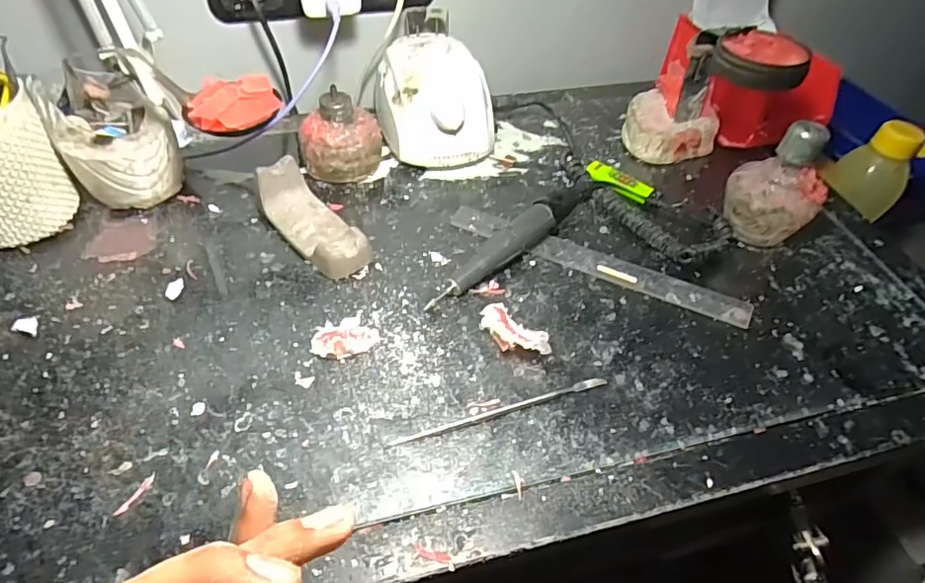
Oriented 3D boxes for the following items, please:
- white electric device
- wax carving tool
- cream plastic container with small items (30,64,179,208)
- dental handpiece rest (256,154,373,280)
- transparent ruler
[{"bbox_3d":[-0.034,-0.205,0.574,0.111,0.090,0.157,-7,50,-10],"label":"white electric device"},{"bbox_3d":[0.026,0.080,0.378,0.156,0.005,0.007,-13,52,-15],"label":"wax carving tool"},{"bbox_3d":[-0.297,-0.129,0.480,0.086,0.101,0.081,-28,57,-25],"label":"cream plastic container with small items"},{"bbox_3d":[-0.128,-0.063,0.476,0.047,0.040,0.121,-35,60,-29],"label":"dental handpiece rest"},{"bbox_3d":[0.114,-0.026,0.484,0.263,0.004,0.031,20,57,14],"label":"transparent ruler"}]

